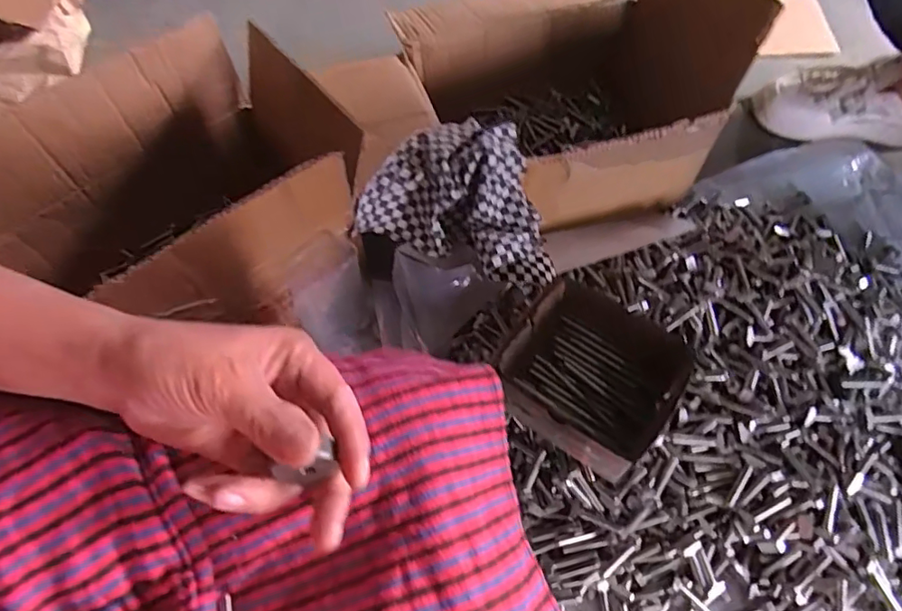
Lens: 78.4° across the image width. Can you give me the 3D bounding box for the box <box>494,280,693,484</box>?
[{"bbox_3d":[0.130,0.074,0.532,0.158,0.095,0.124,35,67,16],"label":"box"}]

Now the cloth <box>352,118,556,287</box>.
[{"bbox_3d":[0.025,-0.113,0.595,0.206,0.104,0.154,23,64,11],"label":"cloth"}]

